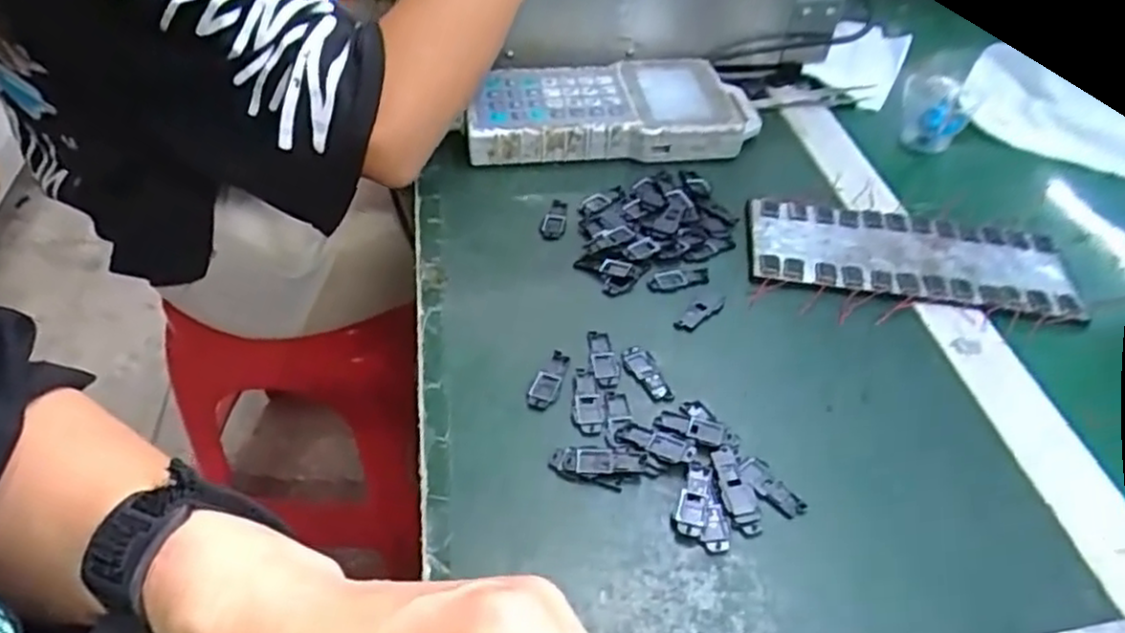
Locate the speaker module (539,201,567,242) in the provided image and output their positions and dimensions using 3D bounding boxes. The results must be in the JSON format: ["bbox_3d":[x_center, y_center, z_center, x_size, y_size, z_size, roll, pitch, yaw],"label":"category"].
[{"bbox_3d":[-0.005,-0.066,0.503,0.017,0.004,0.037,8,46,6],"label":"speaker module"}]

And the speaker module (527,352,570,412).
[{"bbox_3d":[-0.007,0.034,0.404,0.014,0.004,0.039,18,48,16],"label":"speaker module"}]

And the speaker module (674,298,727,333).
[{"bbox_3d":[0.083,-0.003,0.446,0.041,0.004,0.013,-34,55,-30],"label":"speaker module"}]

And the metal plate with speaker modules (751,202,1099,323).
[{"bbox_3d":[0.225,-0.039,0.484,0.201,0.010,0.084,7,46,5],"label":"metal plate with speaker modules"}]

